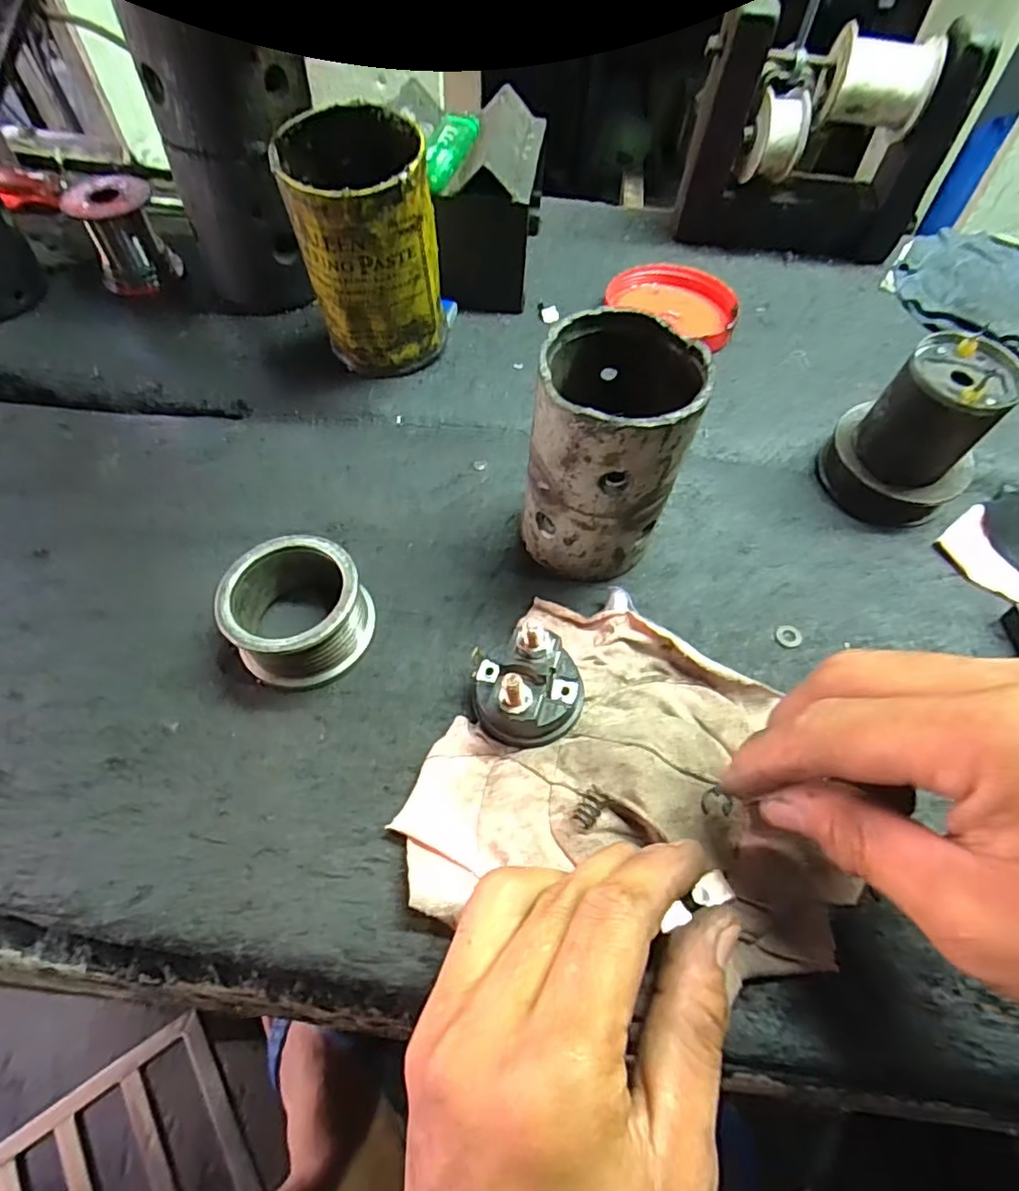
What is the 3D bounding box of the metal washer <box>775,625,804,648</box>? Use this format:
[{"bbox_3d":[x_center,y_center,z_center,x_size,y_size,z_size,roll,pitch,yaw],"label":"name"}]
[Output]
[{"bbox_3d":[0.135,0.020,0.292,0.012,0.004,0.012,4,64,6],"label":"metal washer"}]

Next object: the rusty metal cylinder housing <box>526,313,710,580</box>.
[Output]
[{"bbox_3d":[0.044,-0.059,0.274,0.065,0.108,0.065,15,57,8],"label":"rusty metal cylinder housing"}]

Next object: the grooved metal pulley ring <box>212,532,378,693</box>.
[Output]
[{"bbox_3d":[-0.096,0.007,0.276,0.061,0.034,0.059,1,56,-1],"label":"grooved metal pulley ring"}]

